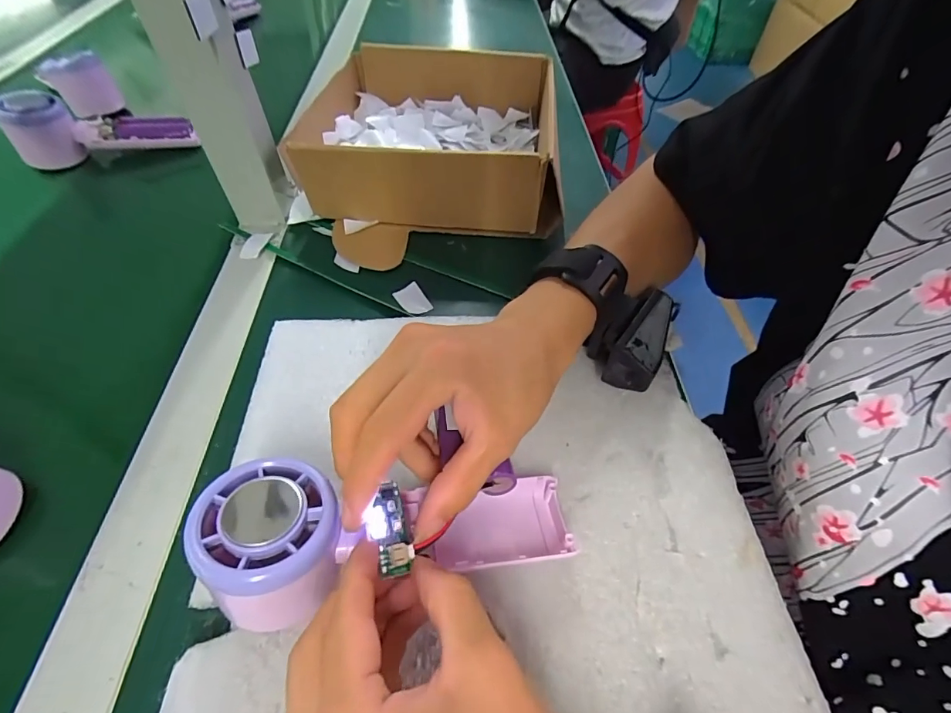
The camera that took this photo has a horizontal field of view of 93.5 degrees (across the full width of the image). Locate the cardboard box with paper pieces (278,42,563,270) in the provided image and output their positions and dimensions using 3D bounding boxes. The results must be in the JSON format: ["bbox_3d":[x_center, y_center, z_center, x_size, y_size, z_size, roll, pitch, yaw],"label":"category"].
[{"bbox_3d":[-0.039,-0.201,0.418,0.223,0.072,0.266,1,52,1],"label":"cardboard box with paper pieces"}]

